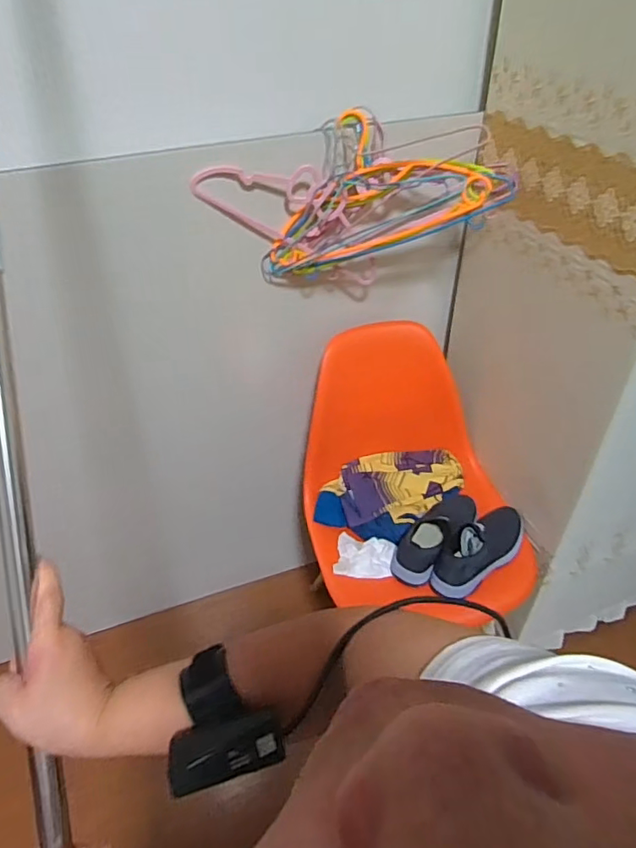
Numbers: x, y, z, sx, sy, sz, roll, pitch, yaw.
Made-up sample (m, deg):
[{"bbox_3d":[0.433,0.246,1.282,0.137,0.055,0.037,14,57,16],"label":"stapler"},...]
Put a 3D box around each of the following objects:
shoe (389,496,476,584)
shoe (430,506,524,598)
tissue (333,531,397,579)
[{"bbox_3d":[0.252,0.230,1.159,0.099,0.085,0.244,26,45,32],"label":"shoe"},{"bbox_3d":[0.338,0.258,1.118,0.251,0.091,0.100,-32,46,-33],"label":"shoe"},{"bbox_3d":[0.100,0.283,1.151,0.120,0.023,0.097,5,38,9],"label":"tissue"}]

